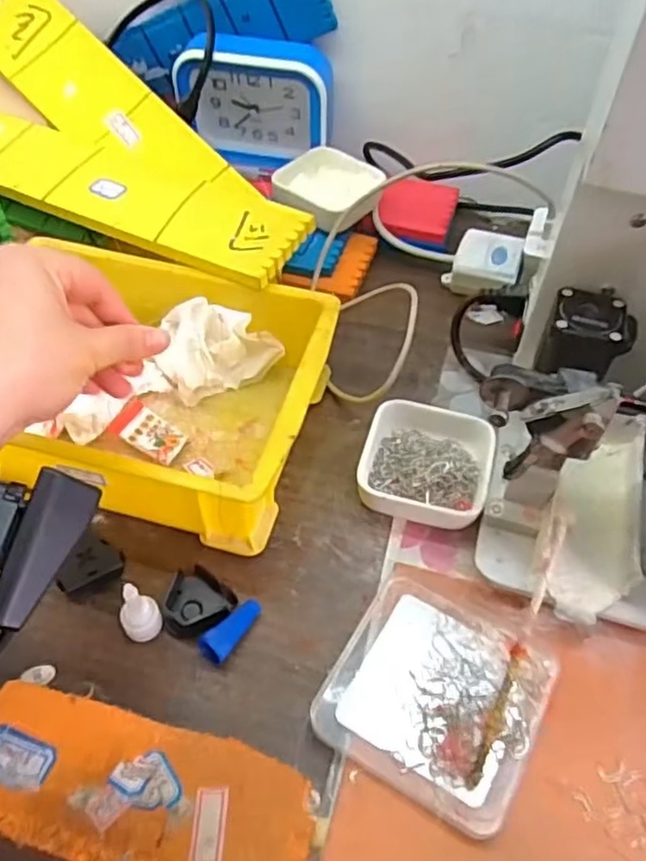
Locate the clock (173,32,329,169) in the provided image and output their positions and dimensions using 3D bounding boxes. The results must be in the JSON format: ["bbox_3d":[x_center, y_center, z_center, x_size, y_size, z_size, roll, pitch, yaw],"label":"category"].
[{"bbox_3d":[-0.061,-0.296,0.610,0.141,0.100,0.055,6,52,3],"label":"clock"}]

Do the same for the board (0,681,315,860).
[{"bbox_3d":[-0.093,0.179,0.327,0.176,0.014,0.067,14,52,9],"label":"board"}]

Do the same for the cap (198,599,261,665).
[{"bbox_3d":[-0.052,0.113,0.379,0.016,0.016,0.041,28,56,19],"label":"cap"}]

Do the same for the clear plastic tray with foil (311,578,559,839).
[{"bbox_3d":[0.062,0.141,0.360,0.107,0.014,0.108,27,55,18],"label":"clear plastic tray with foil"}]

